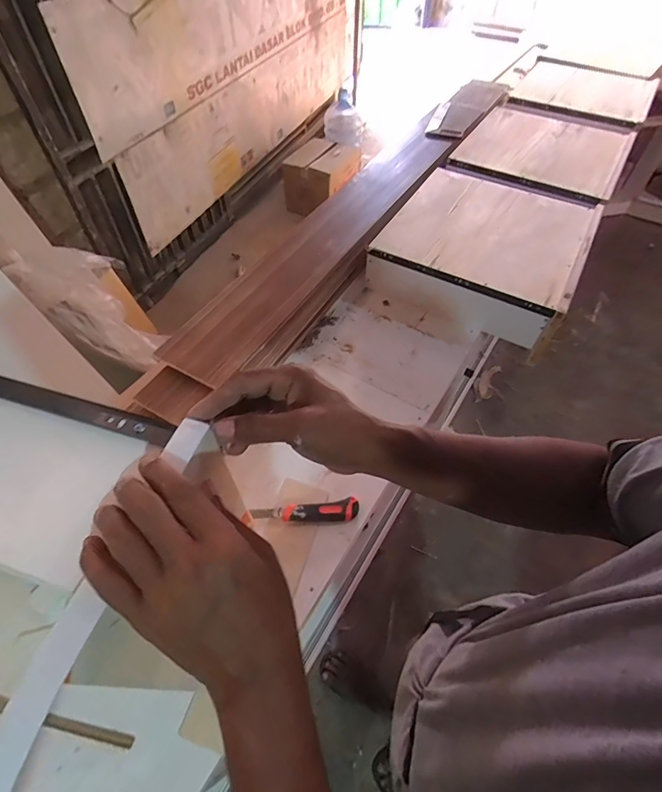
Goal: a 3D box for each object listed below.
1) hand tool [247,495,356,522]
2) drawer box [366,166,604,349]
[{"bbox_3d":[-0.046,0.203,0.723,0.184,0.035,0.028,-2,55,-2],"label":"hand tool"},{"bbox_3d":[0.401,-0.393,1.089,0.458,0.113,0.504,25,58,17],"label":"drawer box"}]

